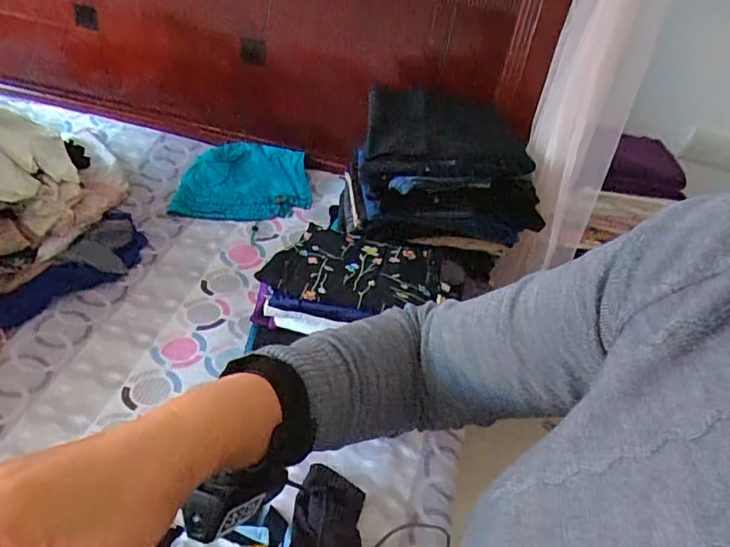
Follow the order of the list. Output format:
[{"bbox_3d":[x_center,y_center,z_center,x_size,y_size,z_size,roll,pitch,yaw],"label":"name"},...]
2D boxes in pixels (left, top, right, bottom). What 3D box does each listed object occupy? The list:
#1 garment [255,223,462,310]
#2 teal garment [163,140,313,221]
[{"bbox_3d":[-0.009,-0.007,0.878,0.289,0.038,0.177,18,45,8],"label":"garment"},{"bbox_3d":[-0.311,-0.249,1.394,0.344,0.089,0.235,5,42,-1],"label":"teal garment"}]

